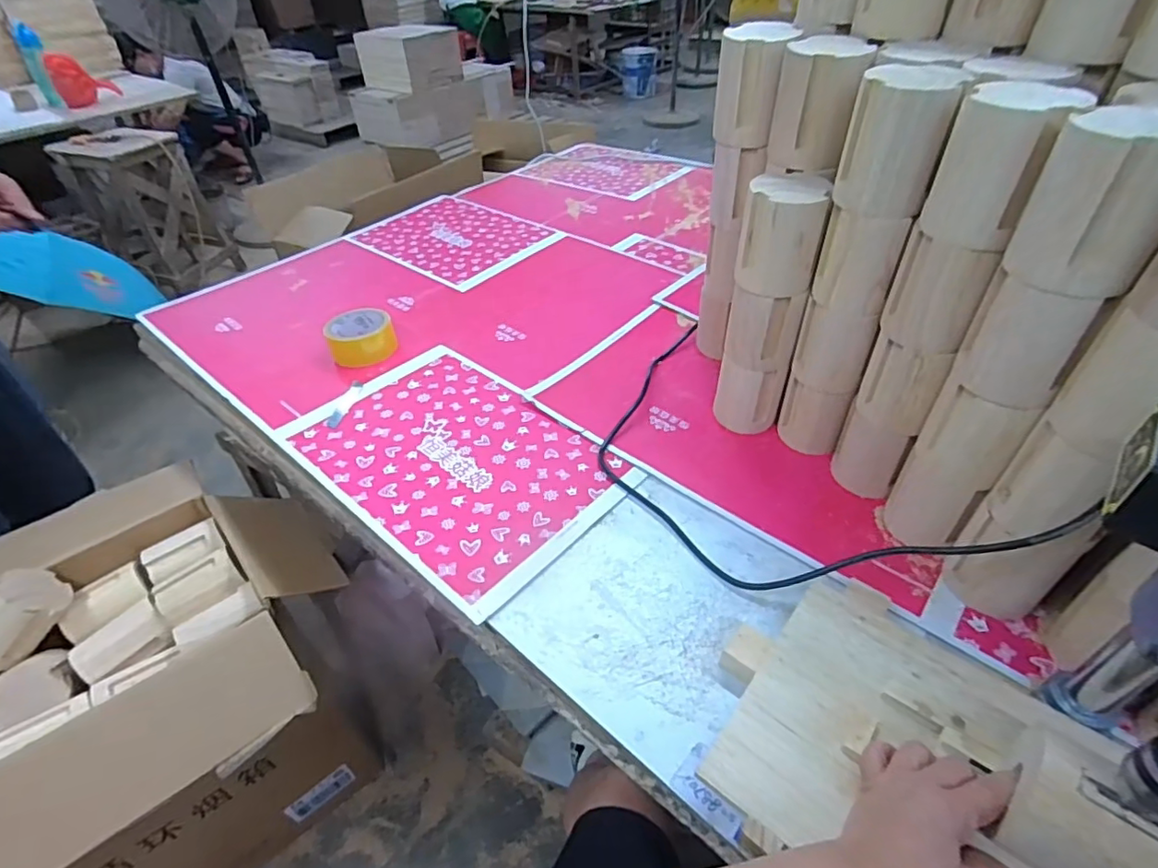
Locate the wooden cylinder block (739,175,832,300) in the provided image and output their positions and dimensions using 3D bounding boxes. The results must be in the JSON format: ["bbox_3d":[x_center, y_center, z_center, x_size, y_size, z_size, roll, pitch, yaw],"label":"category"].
[{"bbox_3d":[0.203,-0.199,0.581,0.074,0.102,0.059,7,43,11],"label":"wooden cylinder block"}]

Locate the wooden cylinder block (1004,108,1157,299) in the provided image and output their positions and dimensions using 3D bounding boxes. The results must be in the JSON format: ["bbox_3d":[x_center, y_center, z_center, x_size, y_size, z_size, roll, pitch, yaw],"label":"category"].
[{"bbox_3d":[0.343,-0.151,0.377,0.074,0.096,0.068,26,50,28],"label":"wooden cylinder block"}]

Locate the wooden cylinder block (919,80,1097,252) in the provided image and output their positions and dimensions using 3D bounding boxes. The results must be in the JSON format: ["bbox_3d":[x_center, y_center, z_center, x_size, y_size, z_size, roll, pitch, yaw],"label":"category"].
[{"bbox_3d":[0.315,-0.202,0.434,0.074,0.097,0.069,30,52,31],"label":"wooden cylinder block"}]

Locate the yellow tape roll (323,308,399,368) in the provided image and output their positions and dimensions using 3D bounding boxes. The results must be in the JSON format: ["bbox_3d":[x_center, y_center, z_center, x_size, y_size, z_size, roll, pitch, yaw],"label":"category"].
[{"bbox_3d":[-0.333,-0.147,0.882,0.098,0.045,0.098,-2,44,2],"label":"yellow tape roll"}]

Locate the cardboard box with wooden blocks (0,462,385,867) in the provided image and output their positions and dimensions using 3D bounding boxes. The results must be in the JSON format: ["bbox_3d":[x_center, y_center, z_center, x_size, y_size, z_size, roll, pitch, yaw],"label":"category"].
[{"bbox_3d":[-0.660,0.433,0.839,0.579,0.533,0.488,-21,45,-19],"label":"cardboard box with wooden blocks"}]

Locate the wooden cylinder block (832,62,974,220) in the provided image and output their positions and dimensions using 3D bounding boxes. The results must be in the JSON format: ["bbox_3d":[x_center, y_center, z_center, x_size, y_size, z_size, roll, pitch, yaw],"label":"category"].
[{"bbox_3d":[0.267,-0.247,0.487,0.074,0.101,0.073,18,46,21],"label":"wooden cylinder block"}]

